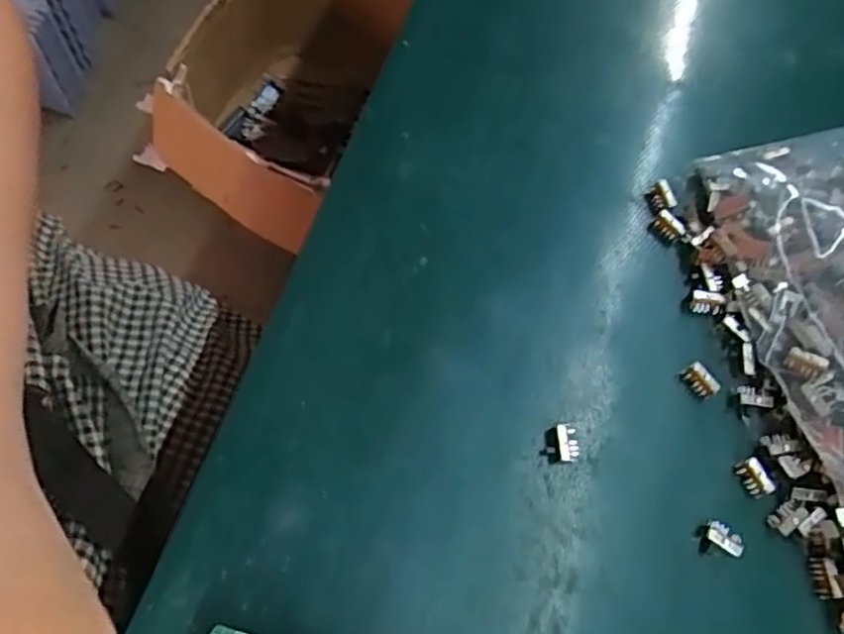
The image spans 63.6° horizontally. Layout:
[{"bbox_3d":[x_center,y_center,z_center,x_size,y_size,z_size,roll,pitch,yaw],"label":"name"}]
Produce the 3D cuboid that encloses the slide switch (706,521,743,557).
[{"bbox_3d":[0.107,0.078,0.239,0.013,0.006,0.008,36,68,6],"label":"slide switch"}]

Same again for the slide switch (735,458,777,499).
[{"bbox_3d":[0.122,0.059,0.248,0.008,0.006,0.014,-27,75,-17],"label":"slide switch"}]

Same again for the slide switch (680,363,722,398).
[{"bbox_3d":[0.106,0.024,0.259,0.007,0.005,0.013,-33,77,-19],"label":"slide switch"}]

